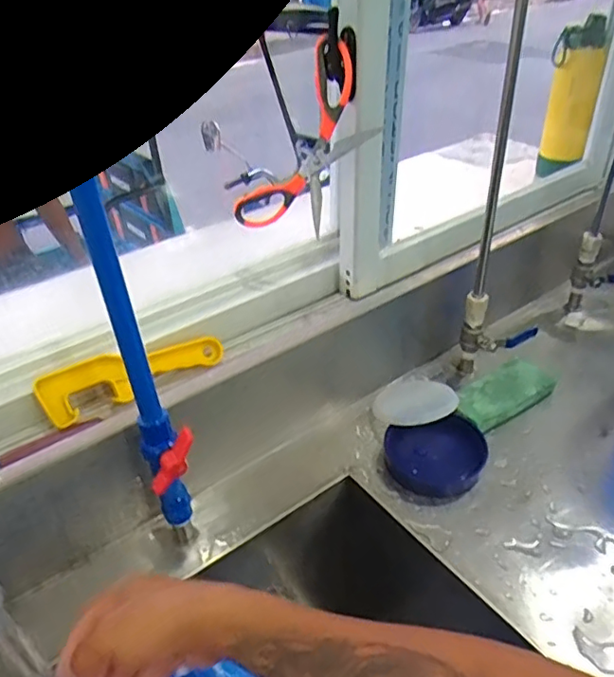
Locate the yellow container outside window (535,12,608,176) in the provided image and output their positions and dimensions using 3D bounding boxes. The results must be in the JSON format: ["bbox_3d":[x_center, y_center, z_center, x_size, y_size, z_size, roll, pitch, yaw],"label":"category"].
[{"bbox_3d":[0.472,-0.424,1.052,0.069,0.258,0.088,6,37,11],"label":"yellow container outside window"}]

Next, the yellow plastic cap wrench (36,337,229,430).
[{"bbox_3d":[-0.189,0.039,0.644,0.199,0.057,0.025,-19,8,-36],"label":"yellow plastic cap wrench"}]

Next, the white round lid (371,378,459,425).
[{"bbox_3d":[0.144,0.085,0.776,0.107,0.016,0.075,-10,50,-10],"label":"white round lid"}]

